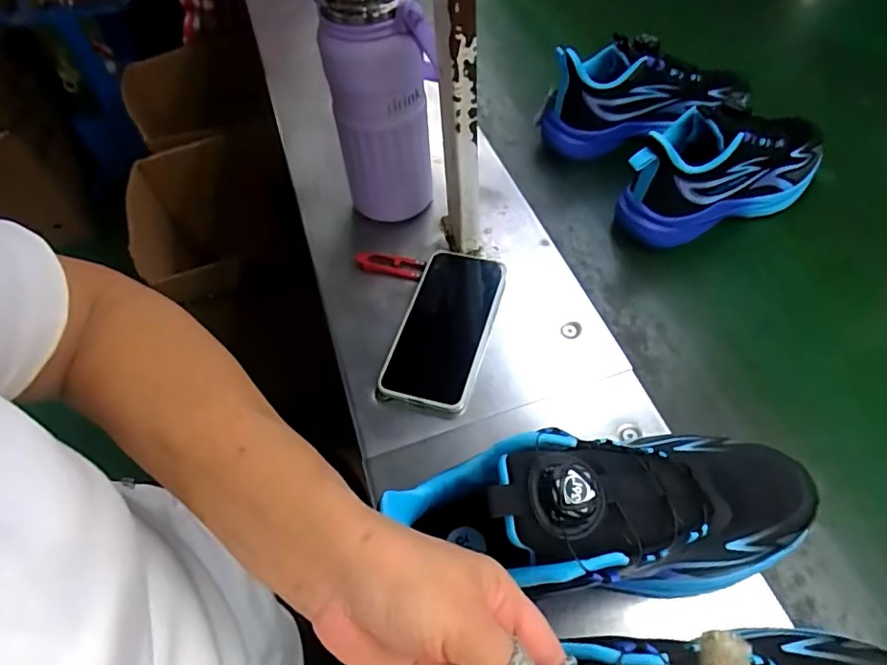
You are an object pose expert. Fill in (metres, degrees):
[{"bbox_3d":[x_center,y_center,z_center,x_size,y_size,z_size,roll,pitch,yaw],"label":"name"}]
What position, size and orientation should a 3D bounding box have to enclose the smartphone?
[{"bbox_3d":[0.003,-0.007,0.492,0.076,0.016,0.159,12,55,13],"label":"smartphone"}]

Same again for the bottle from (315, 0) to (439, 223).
[{"bbox_3d":[-0.053,-0.203,0.508,0.099,0.236,0.069,-5,53,1],"label":"bottle"}]

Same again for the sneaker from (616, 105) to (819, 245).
[{"bbox_3d":[0.286,-0.168,0.547,0.230,0.106,0.074,-20,54,-11],"label":"sneaker"}]

